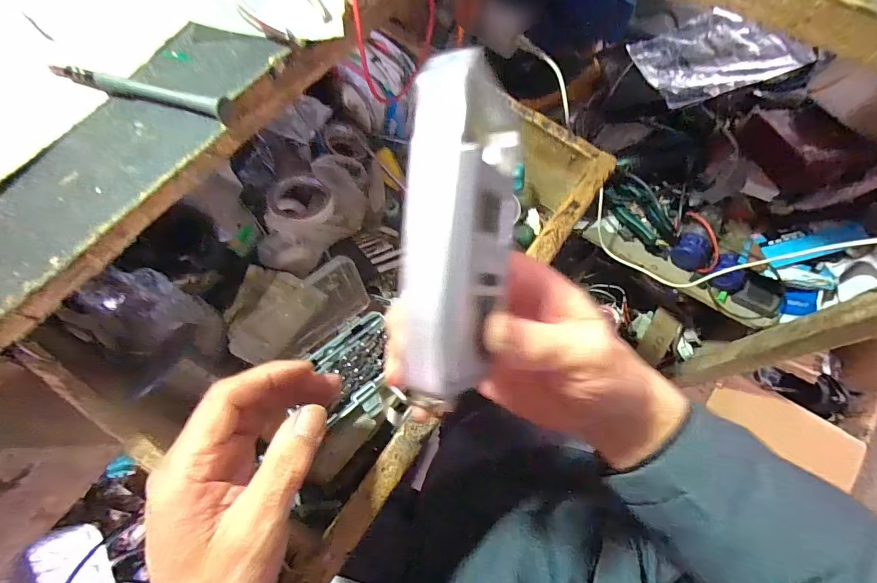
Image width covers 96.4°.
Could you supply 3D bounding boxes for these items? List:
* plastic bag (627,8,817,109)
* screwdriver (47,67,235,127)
[{"bbox_3d":[0.414,-0.357,0.605,0.183,0.058,0.143,-15,70,-8],"label":"plastic bag"},{"bbox_3d":[-0.166,-0.115,0.225,0.100,0.011,0.012,13,69,3],"label":"screwdriver"}]

